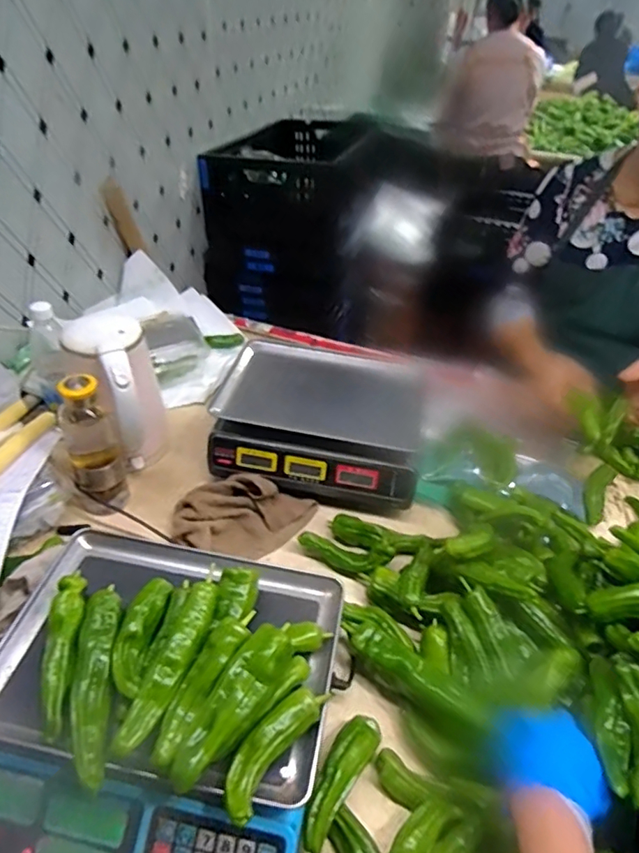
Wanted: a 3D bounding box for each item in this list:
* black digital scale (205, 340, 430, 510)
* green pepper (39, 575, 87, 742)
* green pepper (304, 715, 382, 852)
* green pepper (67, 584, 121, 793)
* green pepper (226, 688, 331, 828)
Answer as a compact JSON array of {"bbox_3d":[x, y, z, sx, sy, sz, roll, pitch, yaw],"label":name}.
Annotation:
[{"bbox_3d":[0.009,-0.012,0.935,0.337,0.133,0.304,10,40,8],"label":"black digital scale"},{"bbox_3d":[-0.261,0.227,0.542,0.031,0.038,0.158,-5,40,-10],"label":"green pepper"},{"bbox_3d":[0.021,0.356,0.548,0.038,0.031,0.137,25,44,24],"label":"green pepper"},{"bbox_3d":[-0.219,0.249,0.523,0.039,0.036,0.186,-4,40,-9],"label":"green pepper"},{"bbox_3d":[-0.042,0.287,0.480,0.039,0.031,0.125,25,44,24],"label":"green pepper"}]

